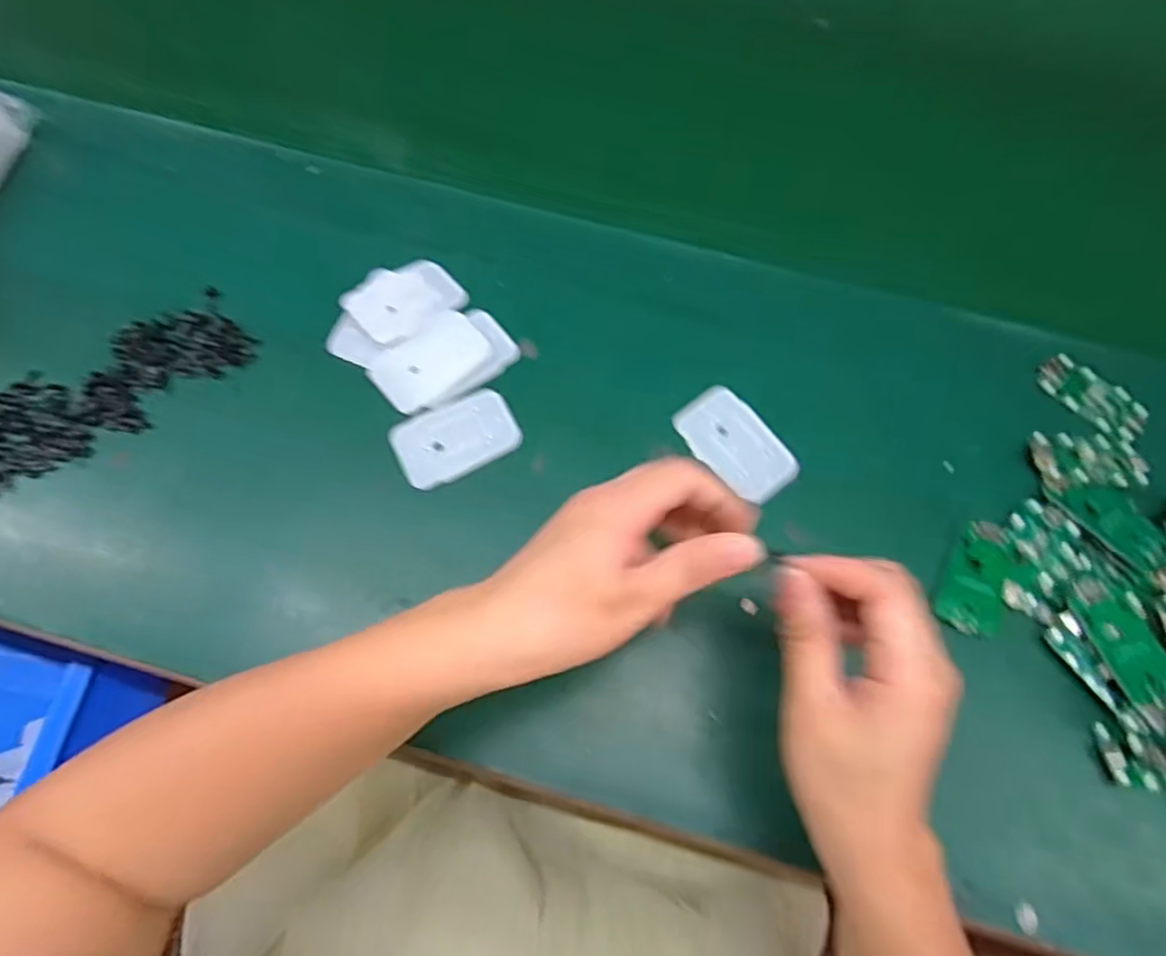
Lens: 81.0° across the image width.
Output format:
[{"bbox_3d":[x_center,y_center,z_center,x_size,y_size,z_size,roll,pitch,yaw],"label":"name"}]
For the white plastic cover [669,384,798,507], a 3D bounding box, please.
[{"bbox_3d":[0.090,-0.021,0.405,0.044,0.006,0.074,-39,75,-15],"label":"white plastic cover"}]

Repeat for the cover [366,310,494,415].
[{"bbox_3d":[-0.092,-0.072,0.413,0.070,0.005,0.044,-39,75,-14],"label":"cover"}]

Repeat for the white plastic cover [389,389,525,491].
[{"bbox_3d":[-0.074,-0.024,0.403,0.070,0.006,0.047,-27,72,-11],"label":"white plastic cover"}]

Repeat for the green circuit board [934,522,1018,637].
[{"bbox_3d":[0.217,0.055,0.373,0.032,0.004,0.065,30,71,9],"label":"green circuit board"}]

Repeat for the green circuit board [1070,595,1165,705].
[{"bbox_3d":[0.280,0.086,0.349,0.028,0.010,0.054,-13,70,-6],"label":"green circuit board"}]

